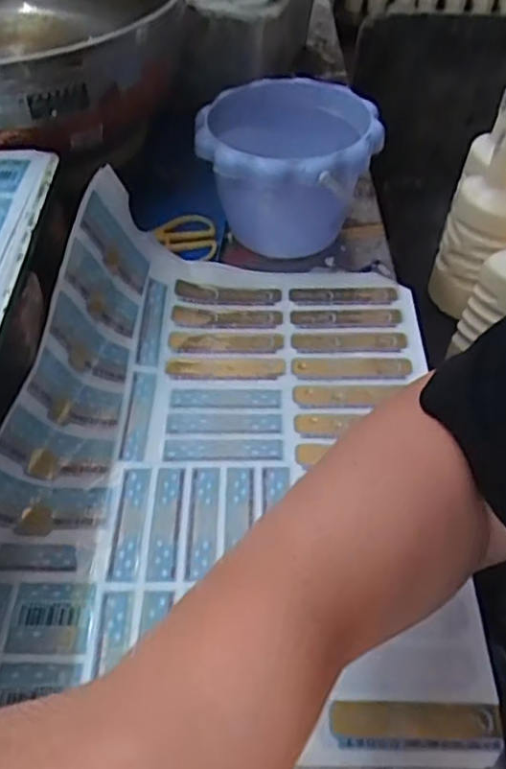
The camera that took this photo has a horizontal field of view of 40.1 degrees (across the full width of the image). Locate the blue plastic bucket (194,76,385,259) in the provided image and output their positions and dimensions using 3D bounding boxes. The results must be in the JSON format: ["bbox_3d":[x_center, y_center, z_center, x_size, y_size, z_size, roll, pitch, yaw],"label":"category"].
[{"bbox_3d":[0.032,-0.191,0.638,0.151,0.117,0.158,-1,48,1],"label":"blue plastic bucket"}]

